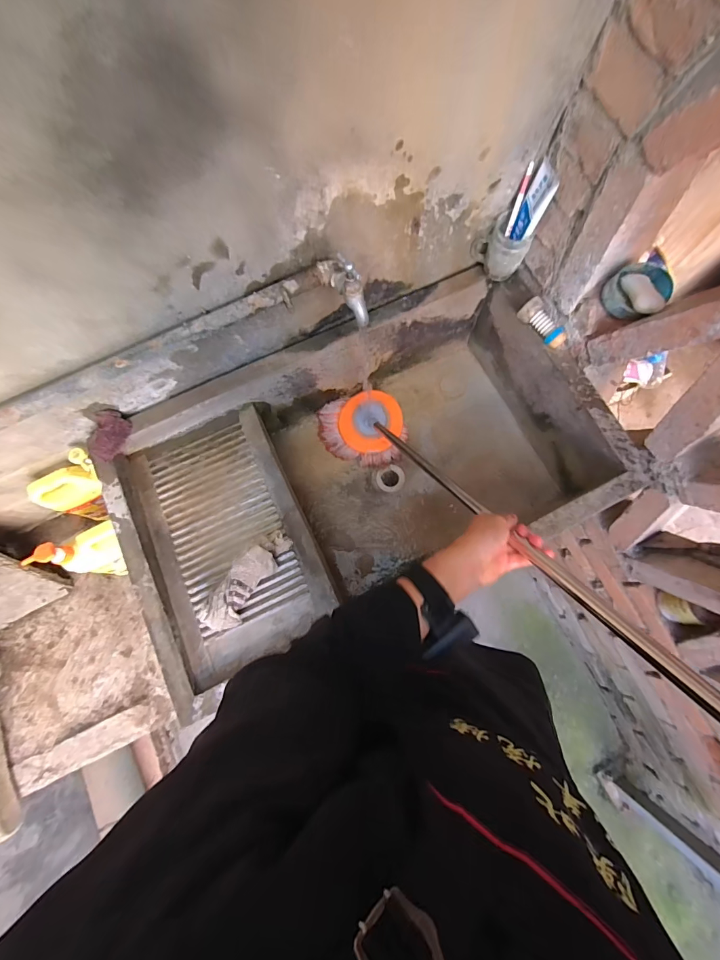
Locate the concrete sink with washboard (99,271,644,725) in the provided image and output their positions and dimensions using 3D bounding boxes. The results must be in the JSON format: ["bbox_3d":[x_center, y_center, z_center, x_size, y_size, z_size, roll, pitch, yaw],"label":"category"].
[{"bbox_3d":[0.014,-0.008,0.788,0.849,0.259,0.508,-27,78,-5],"label":"concrete sink with washboard"}]

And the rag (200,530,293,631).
[{"bbox_3d":[-0.185,0.161,0.634,0.059,0.048,0.179,33,80,8],"label":"rag"}]

